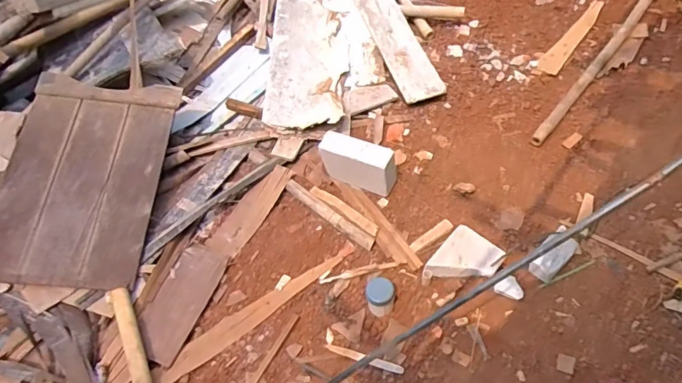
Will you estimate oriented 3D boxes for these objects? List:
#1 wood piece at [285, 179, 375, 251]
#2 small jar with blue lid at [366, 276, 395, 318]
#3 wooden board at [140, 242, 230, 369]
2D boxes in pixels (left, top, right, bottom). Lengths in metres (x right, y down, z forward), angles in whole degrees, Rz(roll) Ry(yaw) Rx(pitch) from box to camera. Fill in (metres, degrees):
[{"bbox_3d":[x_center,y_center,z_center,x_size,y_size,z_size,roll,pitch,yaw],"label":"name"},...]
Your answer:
[{"bbox_3d":[-0.053,0.083,1.830,0.445,0.019,0.058,36,67,25],"label":"wood piece"},{"bbox_3d":[0.133,0.358,1.567,0.096,0.099,0.102,-2,54,3],"label":"small jar with blue lid"},{"bbox_3d":[-0.576,0.386,1.660,0.187,0.028,0.428,14,53,12],"label":"wooden board"}]

